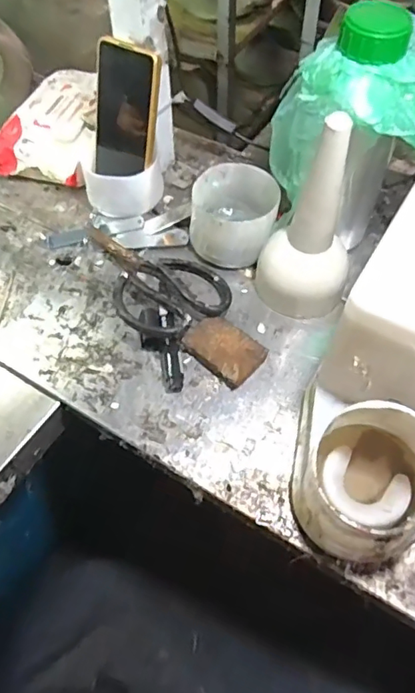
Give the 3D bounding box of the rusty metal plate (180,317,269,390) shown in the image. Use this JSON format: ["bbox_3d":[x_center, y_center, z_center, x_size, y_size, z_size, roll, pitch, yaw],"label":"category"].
[{"bbox_3d":[0.015,0.003,0.481,0.068,0.015,0.051,39,64,23],"label":"rusty metal plate"}]

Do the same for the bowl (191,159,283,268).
[{"bbox_3d":[0.027,-0.132,0.537,0.086,0.066,0.095,12,57,8],"label":"bowl"}]

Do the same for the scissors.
[{"bbox_3d":[-0.064,-0.065,0.511,0.171,0.019,0.102,27,52,16],"label":"scissors"}]

